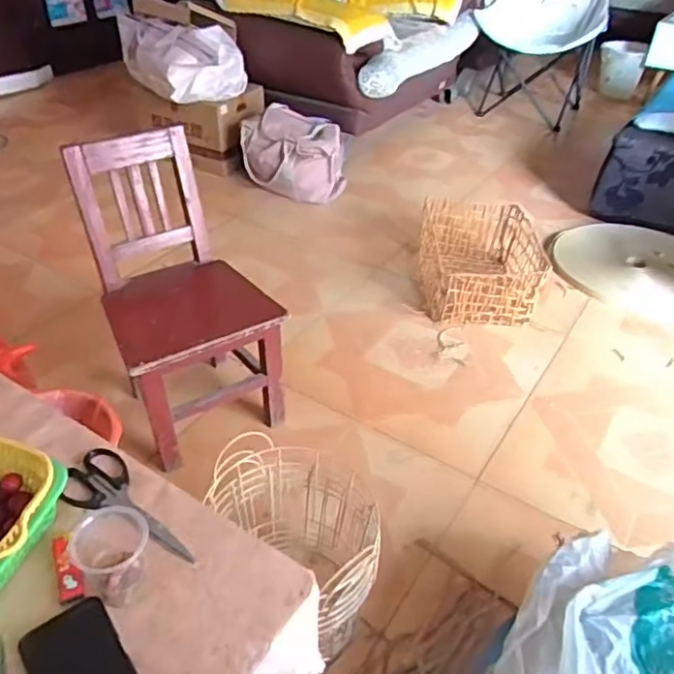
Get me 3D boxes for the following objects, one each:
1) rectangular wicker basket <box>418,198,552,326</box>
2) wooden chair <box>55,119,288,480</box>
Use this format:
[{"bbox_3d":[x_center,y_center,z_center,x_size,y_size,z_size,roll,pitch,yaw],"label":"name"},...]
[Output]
[{"bbox_3d":[0.416,-0.218,1.808,0.325,0.184,0.424,4,40,2],"label":"rectangular wicker basket"},{"bbox_3d":[-0.305,-0.083,1.234,0.288,0.517,0.368,-17,44,-22],"label":"wooden chair"}]

